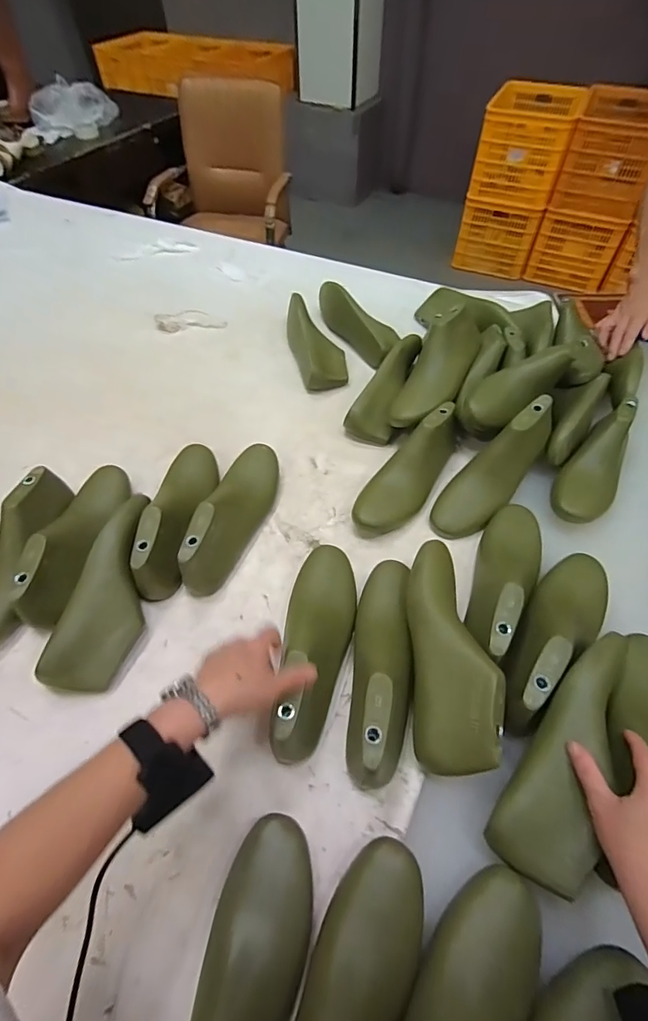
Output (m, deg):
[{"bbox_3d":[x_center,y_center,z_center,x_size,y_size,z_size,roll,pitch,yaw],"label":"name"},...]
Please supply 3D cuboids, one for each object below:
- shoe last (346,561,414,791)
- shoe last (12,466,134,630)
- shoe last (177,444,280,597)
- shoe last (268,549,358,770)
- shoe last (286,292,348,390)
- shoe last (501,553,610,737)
[{"bbox_3d":[0.067,0.168,0.516,0.066,0.095,0.252,4,55,5],"label":"shoe last"},{"bbox_3d":[-0.338,0.027,0.615,0.072,0.078,0.255,0,55,2],"label":"shoe last"},{"bbox_3d":[-0.127,-0.003,0.647,0.078,0.091,0.254,9,55,8],"label":"shoe last"},{"bbox_3d":[-0.009,0.150,0.530,0.082,0.098,0.266,7,55,7],"label":"shoe last"},{"bbox_3d":[-0.017,-0.336,0.887,0.093,0.076,0.220,-14,55,-8],"label":"shoe last"},{"bbox_3d":[0.275,0.138,0.517,0.082,0.082,0.250,32,61,22],"label":"shoe last"}]

